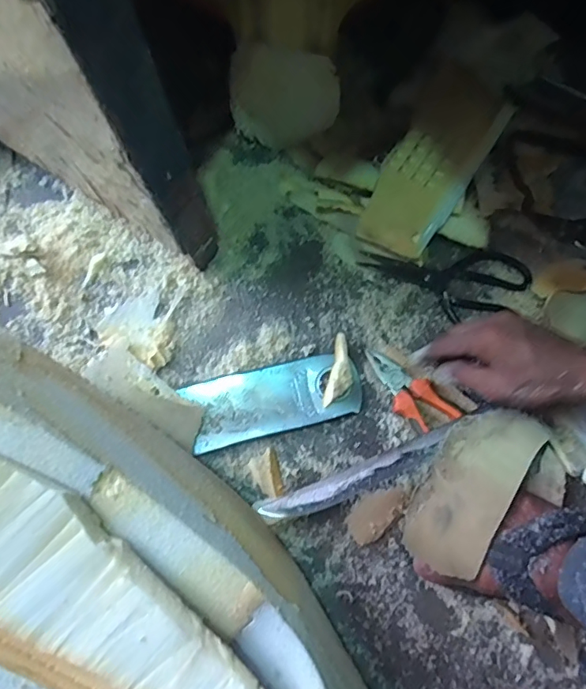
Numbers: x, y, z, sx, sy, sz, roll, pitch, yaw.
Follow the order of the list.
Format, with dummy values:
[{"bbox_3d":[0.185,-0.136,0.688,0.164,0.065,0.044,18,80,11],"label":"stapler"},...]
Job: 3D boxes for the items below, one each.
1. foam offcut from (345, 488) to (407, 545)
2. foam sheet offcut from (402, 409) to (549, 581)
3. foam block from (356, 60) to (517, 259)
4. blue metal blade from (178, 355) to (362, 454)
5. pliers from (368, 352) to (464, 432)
[{"bbox_3d":[0.087,0.174,0.528,0.069,0.007,0.039,-41,79,-11],"label":"foam offcut"},{"bbox_3d":[0.180,0.138,0.510,0.083,0.012,0.179,33,74,14],"label":"foam sheet offcut"},{"bbox_3d":[0.169,-0.220,0.602,0.097,0.022,0.240,30,85,9],"label":"foam block"},{"bbox_3d":[-0.019,0.060,0.561,0.189,0.008,0.072,-14,75,-5],"label":"blue metal blade"},{"bbox_3d":[0.124,0.050,0.557,0.045,0.023,0.124,-40,78,-11],"label":"pliers"}]

